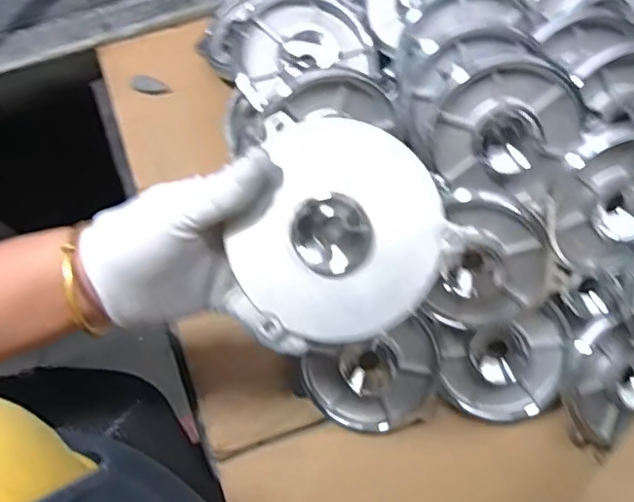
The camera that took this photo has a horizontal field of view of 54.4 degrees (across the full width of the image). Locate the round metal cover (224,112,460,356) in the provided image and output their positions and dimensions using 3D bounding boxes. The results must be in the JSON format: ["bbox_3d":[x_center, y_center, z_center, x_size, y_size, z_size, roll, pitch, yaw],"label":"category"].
[{"bbox_3d":[0.010,-0.003,0.318,0.104,0.018,0.122,21,98,6],"label":"round metal cover"}]

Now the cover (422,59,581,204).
[{"bbox_3d":[0.132,-0.084,0.433,0.099,0.011,0.092,7,105,6],"label":"cover"}]

